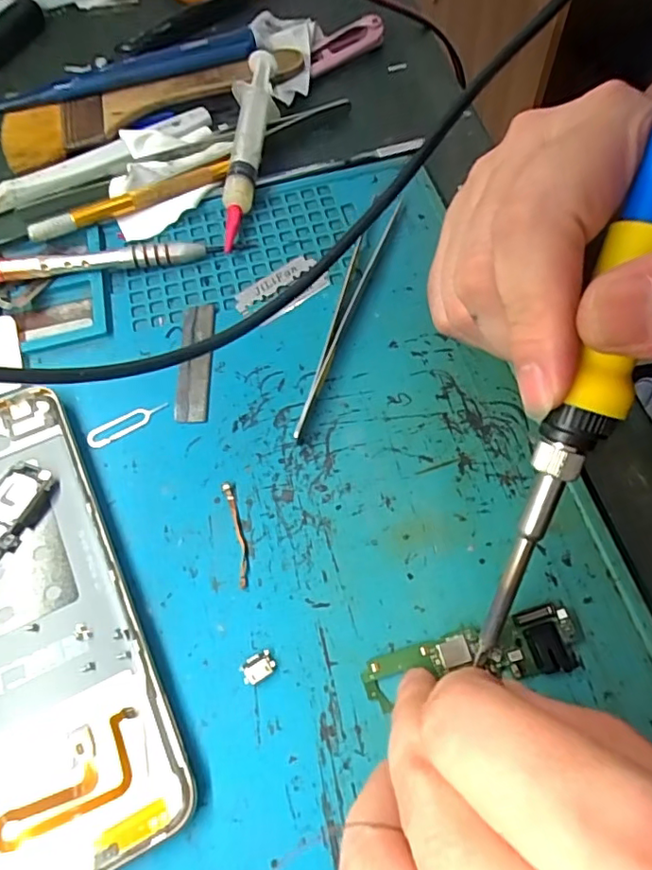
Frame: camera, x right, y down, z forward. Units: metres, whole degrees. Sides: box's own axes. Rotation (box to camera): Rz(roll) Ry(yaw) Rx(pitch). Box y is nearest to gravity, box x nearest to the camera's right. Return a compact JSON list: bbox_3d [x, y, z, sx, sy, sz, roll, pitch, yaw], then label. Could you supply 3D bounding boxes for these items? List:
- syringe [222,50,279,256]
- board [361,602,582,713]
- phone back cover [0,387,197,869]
[{"bbox_3d":[-0.036,-0.140,0.268,0.018,0.028,0.108,3,63,5],"label":"syringe"},{"bbox_3d":[0.045,0.068,0.174,0.068,0.005,0.019,-12,62,0],"label":"board"},{"bbox_3d":[-0.105,0.057,0.182,0.075,0.013,0.161,-26,64,-10],"label":"phone back cover"}]

